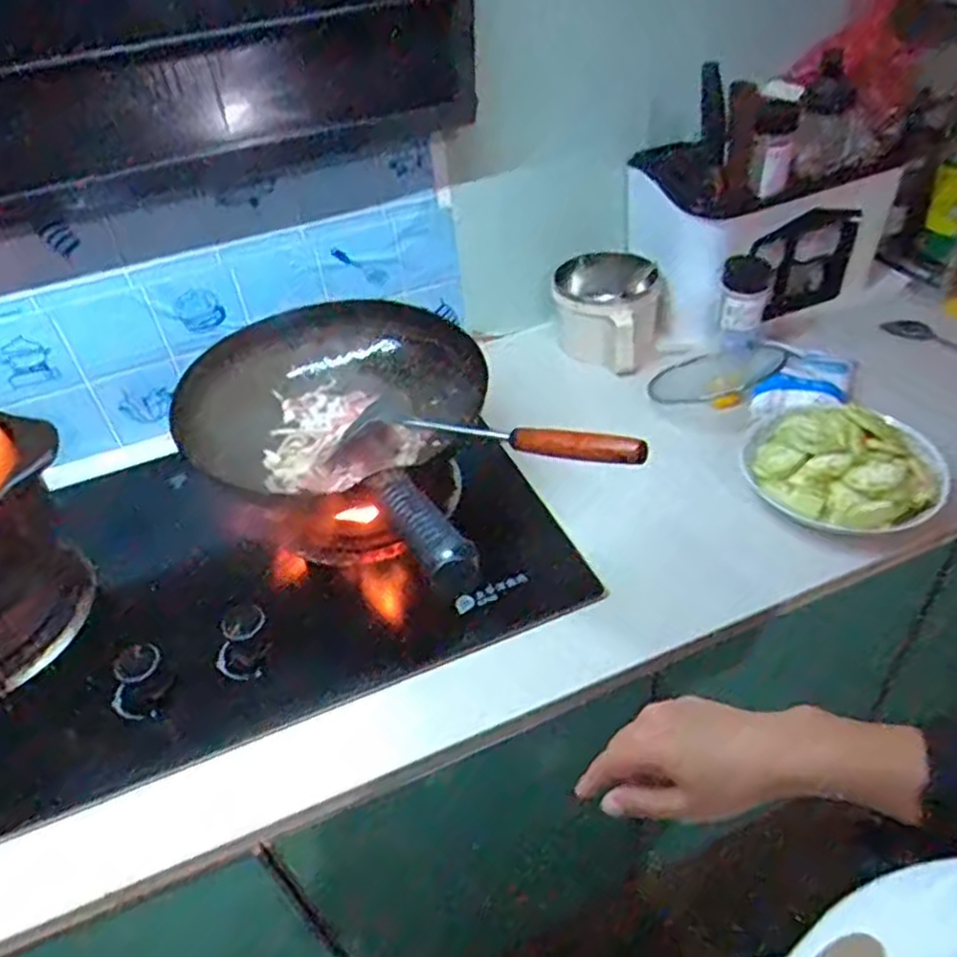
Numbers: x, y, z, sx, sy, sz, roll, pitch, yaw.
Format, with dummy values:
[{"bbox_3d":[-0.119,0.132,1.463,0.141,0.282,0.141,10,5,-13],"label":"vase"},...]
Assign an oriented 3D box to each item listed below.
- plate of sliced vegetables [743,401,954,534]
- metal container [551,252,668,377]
[{"bbox_3d":[0.367,-0.013,0.758,0.181,0.078,0.144,20,48,26],"label":"plate of sliced vegetables"},{"bbox_3d":[0.170,-0.216,0.977,0.139,0.102,0.134,3,43,10],"label":"metal container"}]

